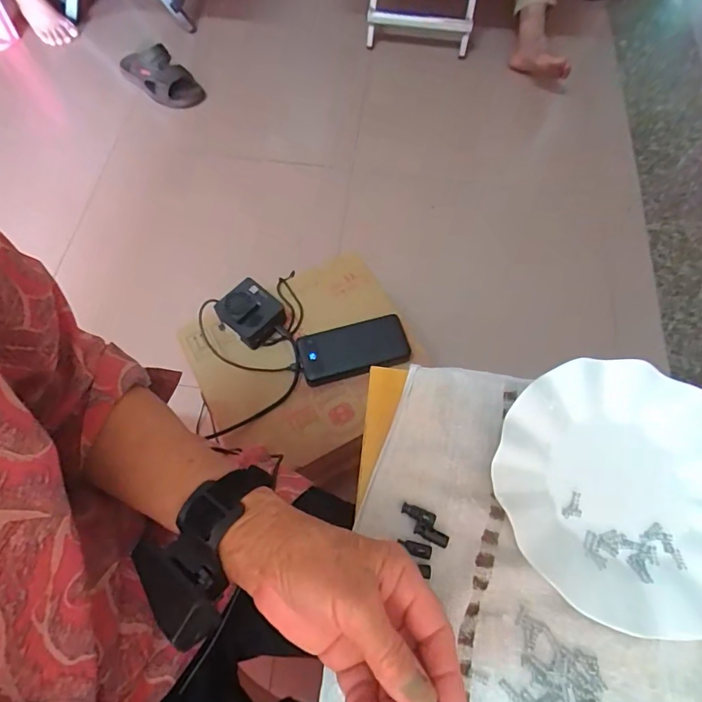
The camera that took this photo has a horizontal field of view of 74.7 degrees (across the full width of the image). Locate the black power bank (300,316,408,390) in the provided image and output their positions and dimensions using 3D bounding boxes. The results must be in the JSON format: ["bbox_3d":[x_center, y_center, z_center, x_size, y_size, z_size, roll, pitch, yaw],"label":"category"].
[{"bbox_3d":[0.005,-0.004,0.670,0.156,0.022,0.077,-13,67,-7],"label":"black power bank"}]

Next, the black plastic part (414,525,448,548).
[{"bbox_3d":[0.057,0.129,0.323,0.024,0.004,0.010,27,71,13],"label":"black plastic part"}]

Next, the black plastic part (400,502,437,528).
[{"bbox_3d":[0.048,0.117,0.329,0.024,0.004,0.010,21,69,10],"label":"black plastic part"}]

